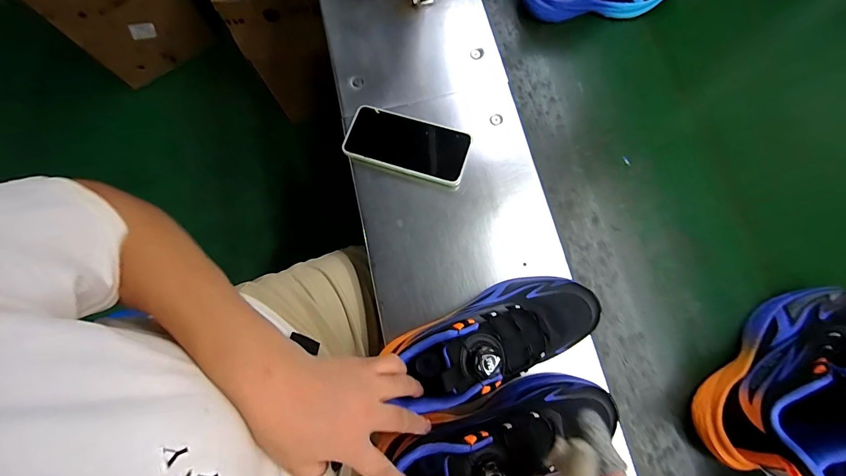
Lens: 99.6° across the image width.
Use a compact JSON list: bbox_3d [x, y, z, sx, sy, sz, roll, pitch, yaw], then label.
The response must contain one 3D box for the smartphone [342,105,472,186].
[{"bbox_3d":[-0.021,-0.124,0.472,0.161,0.017,0.075,17,76,4],"label":"smartphone"}]

